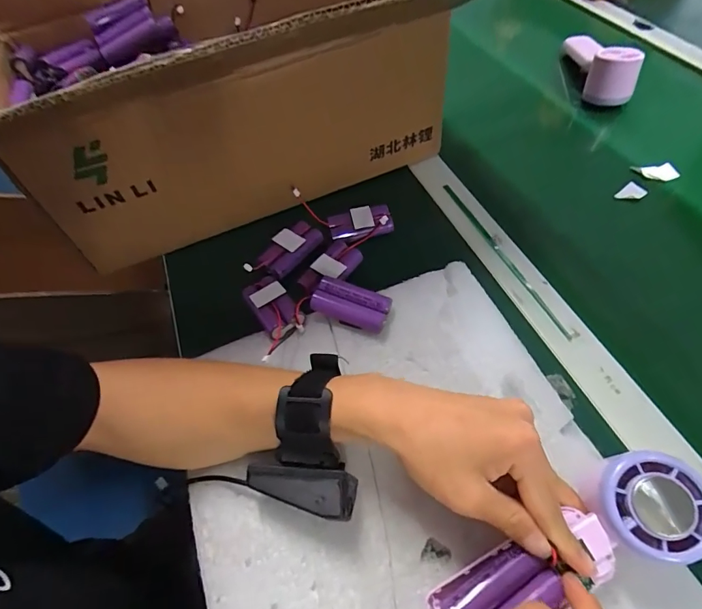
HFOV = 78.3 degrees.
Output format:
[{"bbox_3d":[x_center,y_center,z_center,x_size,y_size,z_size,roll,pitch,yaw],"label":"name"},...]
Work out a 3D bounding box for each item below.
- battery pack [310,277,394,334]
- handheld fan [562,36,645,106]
[{"bbox_3d":[0.000,0.002,0.380,0.067,0.023,0.034,14,57,14],"label":"battery pack"},{"bbox_3d":[0.332,-0.338,0.584,0.048,0.062,0.166,-6,53,5],"label":"handheld fan"}]

